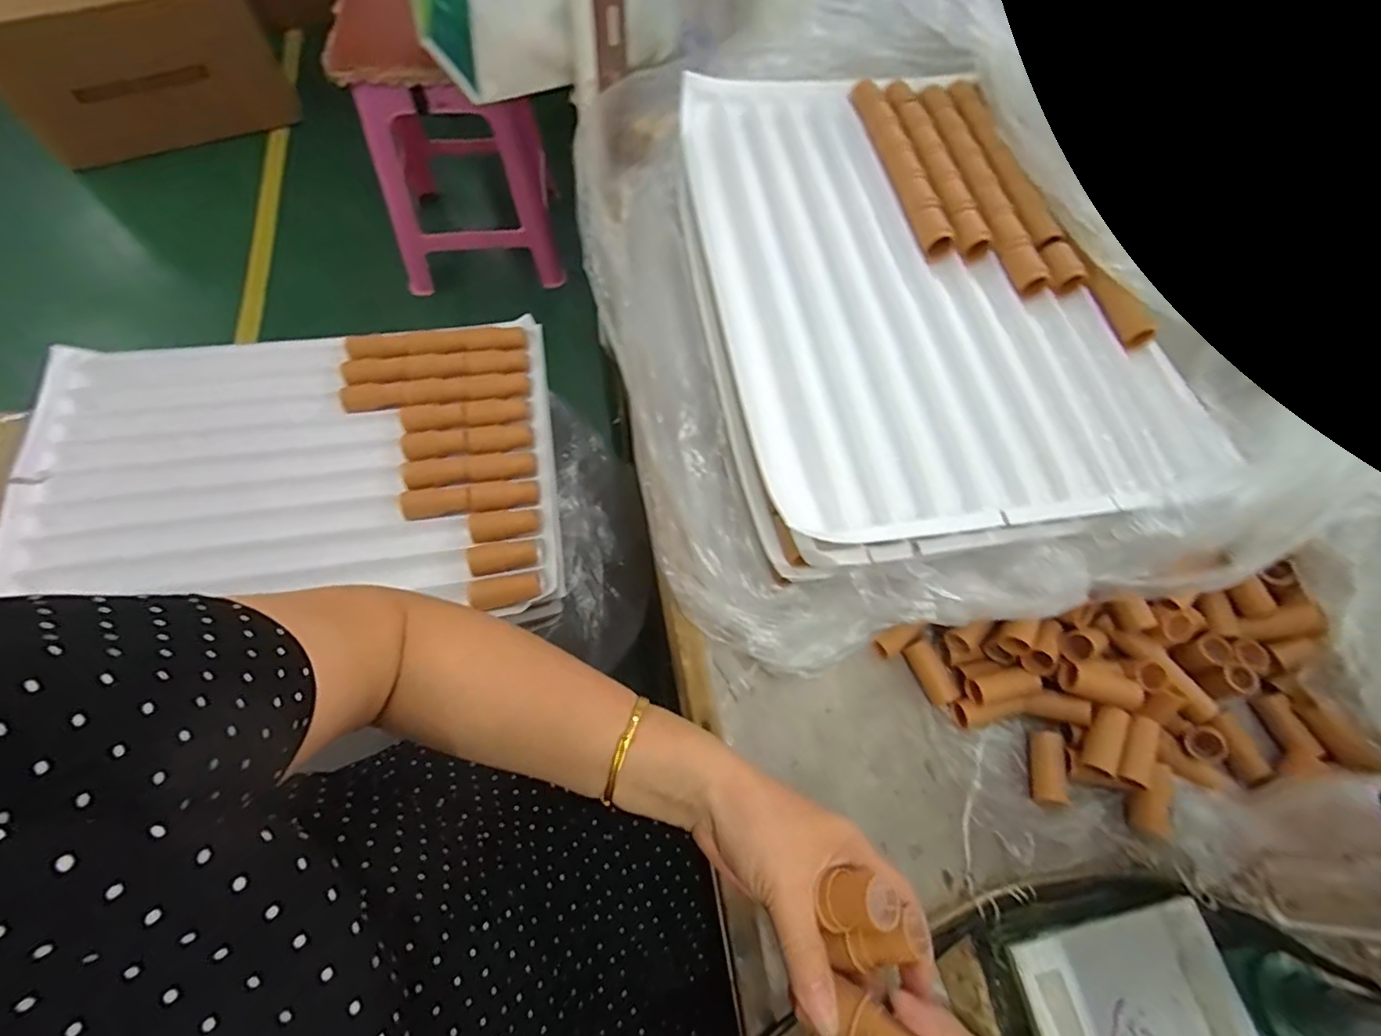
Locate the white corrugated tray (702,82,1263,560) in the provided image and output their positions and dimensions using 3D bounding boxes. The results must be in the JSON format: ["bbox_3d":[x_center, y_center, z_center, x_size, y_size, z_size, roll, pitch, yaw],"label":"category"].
[{"bbox_3d":[0.178,-0.185,0.461,0.298,0.057,0.429,-6,66,-5],"label":"white corrugated tray"}]

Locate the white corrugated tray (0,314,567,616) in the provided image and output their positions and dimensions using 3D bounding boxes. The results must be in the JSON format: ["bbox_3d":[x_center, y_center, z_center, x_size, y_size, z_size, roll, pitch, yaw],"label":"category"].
[{"bbox_3d":[-0.356,-0.044,0.527,0.453,0.023,0.297,-8,66,-6],"label":"white corrugated tray"}]

